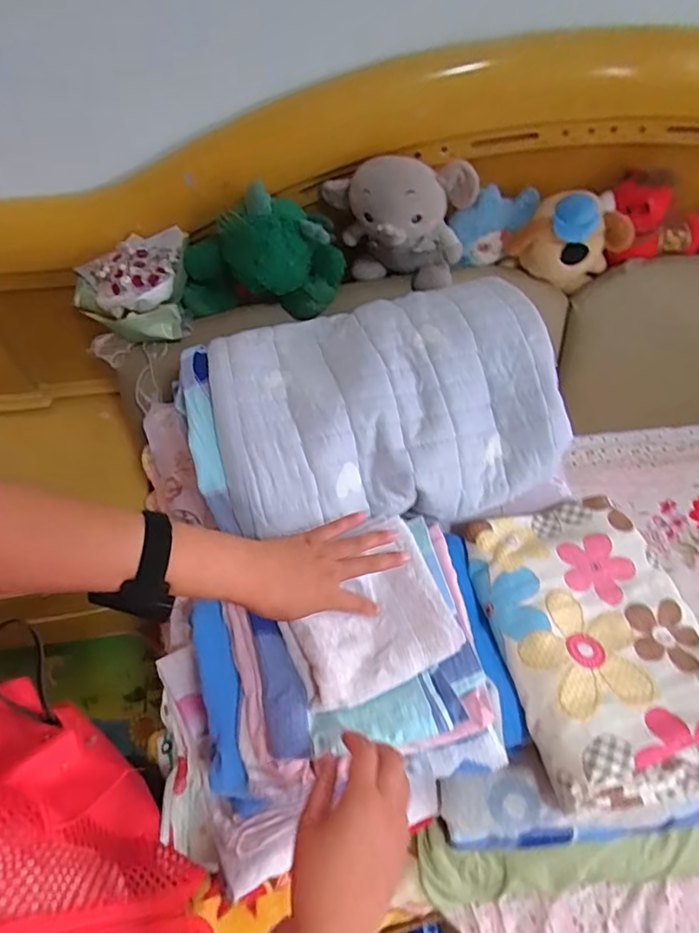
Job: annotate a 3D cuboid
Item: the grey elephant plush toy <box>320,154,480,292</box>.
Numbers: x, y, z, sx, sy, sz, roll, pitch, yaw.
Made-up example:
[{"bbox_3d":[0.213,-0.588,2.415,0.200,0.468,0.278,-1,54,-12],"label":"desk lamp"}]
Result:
[{"bbox_3d":[0.072,-0.364,0.859,0.187,0.199,0.105,-11,61,-9],"label":"grey elephant plush toy"}]

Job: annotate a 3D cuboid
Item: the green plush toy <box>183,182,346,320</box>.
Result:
[{"bbox_3d":[-0.134,-0.305,0.852,0.237,0.189,0.124,-9,60,-8],"label":"green plush toy"}]

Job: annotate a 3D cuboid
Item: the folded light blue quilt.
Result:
[{"bbox_3d":[0.046,-0.090,0.717,0.406,0.098,0.300,-11,59,-8],"label":"folded light blue quilt"}]

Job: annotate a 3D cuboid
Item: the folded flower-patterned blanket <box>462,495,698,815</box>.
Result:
[{"bbox_3d":[0.284,0.186,0.644,0.233,0.072,0.331,-10,59,-7],"label":"folded flower-patterned blanket"}]

